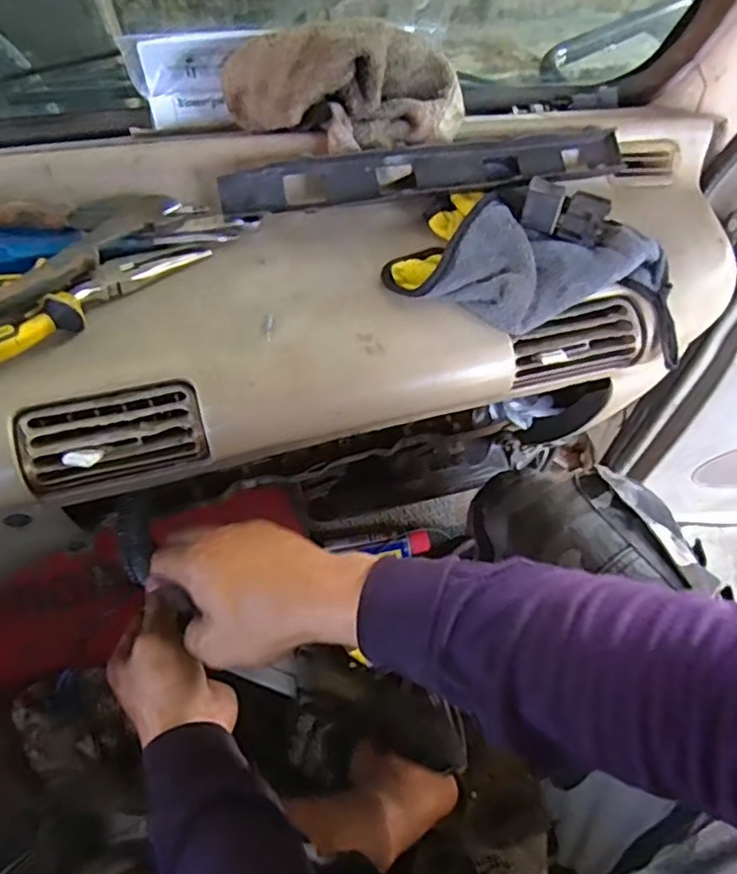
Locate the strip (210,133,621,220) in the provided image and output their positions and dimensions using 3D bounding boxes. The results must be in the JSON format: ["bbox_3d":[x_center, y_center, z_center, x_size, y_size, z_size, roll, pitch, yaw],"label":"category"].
[{"bbox_3d":[0.045,-0.201,0.482,0.309,0.030,0.034,-7,58,-8],"label":"strip"}]

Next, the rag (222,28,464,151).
[{"bbox_3d":[-0.011,-0.259,0.466,0.182,0.062,0.071,-8,58,-9],"label":"rag"}]

